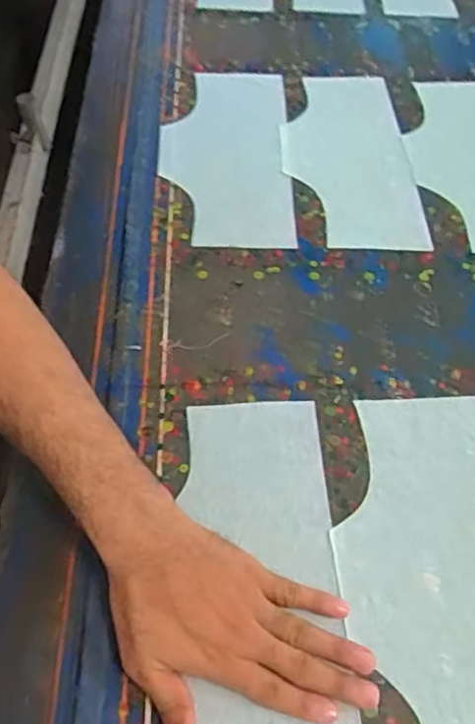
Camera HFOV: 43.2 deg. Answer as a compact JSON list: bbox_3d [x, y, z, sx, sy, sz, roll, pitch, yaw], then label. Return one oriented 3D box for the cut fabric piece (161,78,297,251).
[{"bbox_3d":[-0.013,-0.257,0.712,0.149,0.009,0.311,2,56,-3],"label":"cut fabric piece"}]

